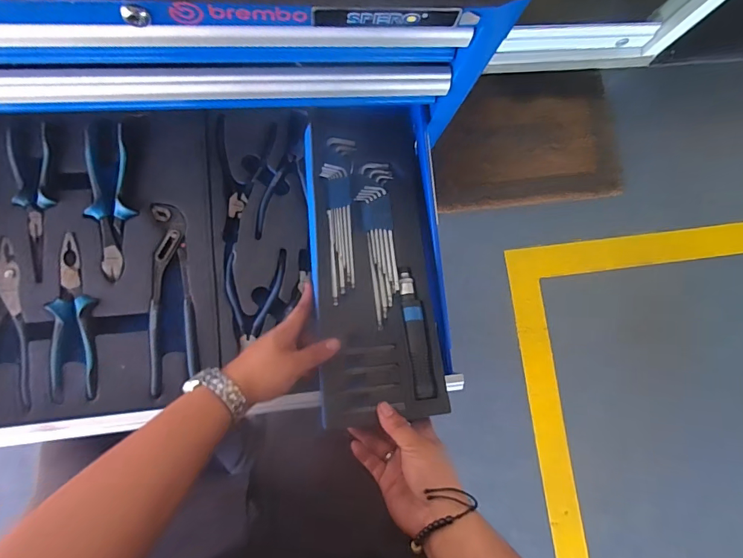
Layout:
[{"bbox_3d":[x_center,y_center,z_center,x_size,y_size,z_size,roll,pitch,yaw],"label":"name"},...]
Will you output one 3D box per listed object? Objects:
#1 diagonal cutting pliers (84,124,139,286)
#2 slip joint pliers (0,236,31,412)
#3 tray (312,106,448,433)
[{"bbox_3d":[-0.326,-0.093,0.528,0.053,0.014,0.186,-8,86,-9],"label":"diagonal cutting pliers"},{"bbox_3d":[-0.444,0.056,0.508,0.051,0.012,0.200,-7,85,-9],"label":"slip joint pliers"},{"bbox_3d":[0.001,-0.039,0.536,0.152,0.047,0.412,-2,73,-8],"label":"tray"}]

